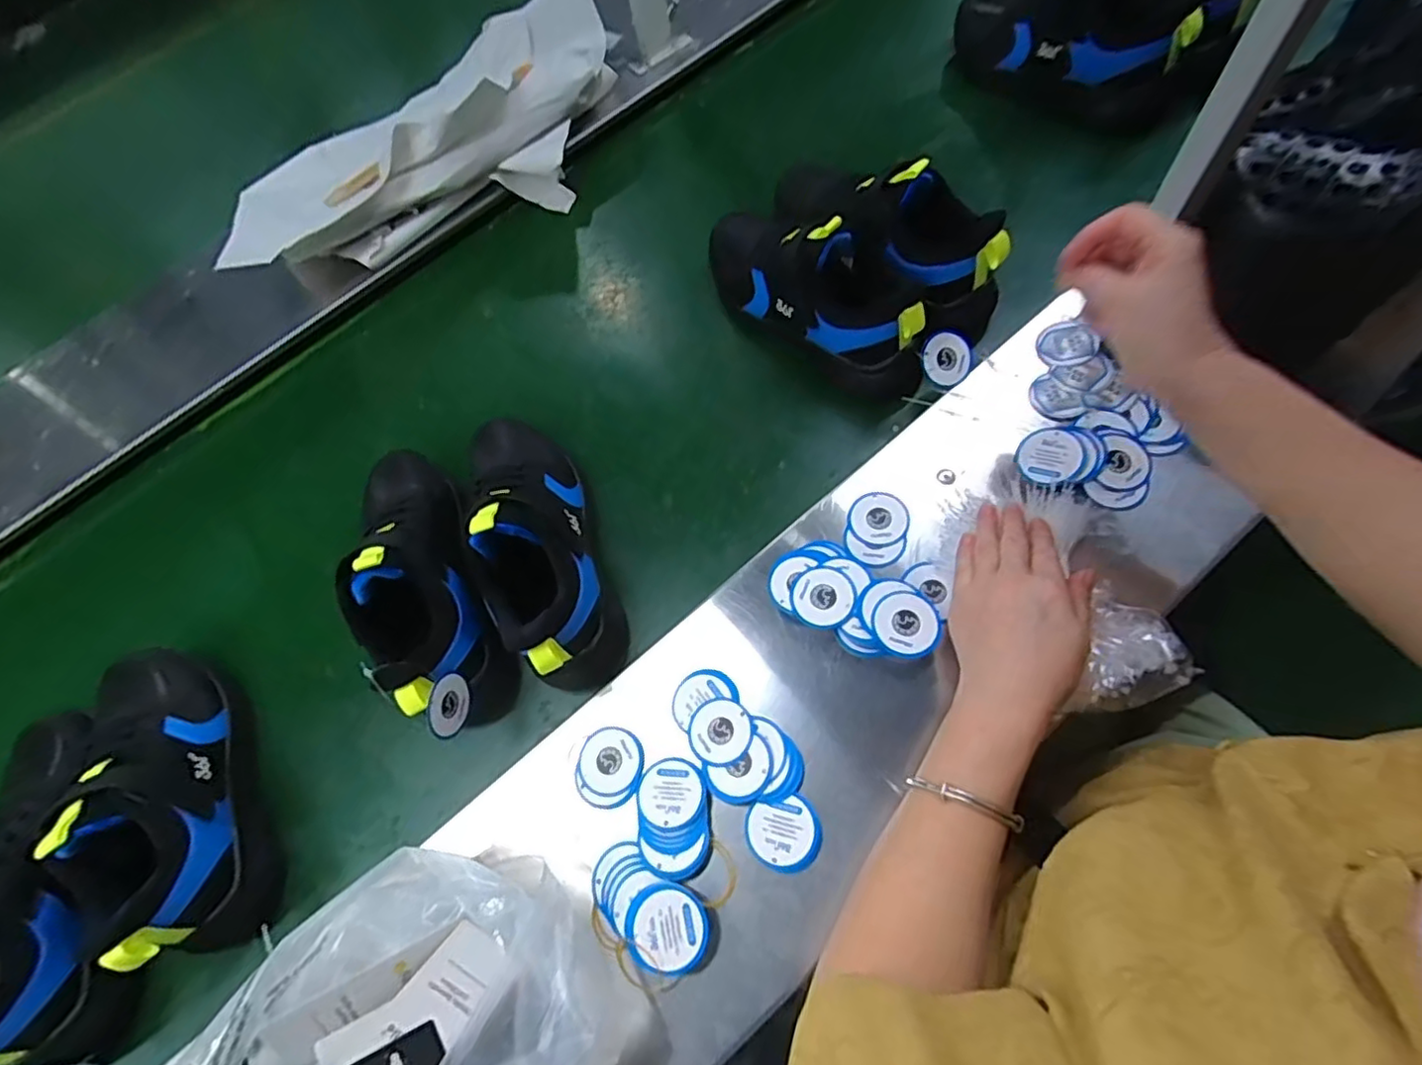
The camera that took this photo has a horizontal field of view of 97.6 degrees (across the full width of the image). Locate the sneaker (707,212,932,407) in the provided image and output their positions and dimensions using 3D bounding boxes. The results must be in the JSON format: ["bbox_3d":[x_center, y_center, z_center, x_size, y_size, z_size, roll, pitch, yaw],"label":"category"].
[{"bbox_3d":[0.092,-0.242,0.578,0.086,0.141,0.269,-41,71,-13],"label":"sneaker"}]

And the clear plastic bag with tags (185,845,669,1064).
[{"bbox_3d":[-0.172,0.318,0.382,0.223,0.117,0.203,-41,65,-8],"label":"clear plastic bag with tags"}]

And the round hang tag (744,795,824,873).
[{"bbox_3d":[0.050,0.205,0.425,0.052,0.004,0.045,-11,64,8],"label":"round hang tag"}]

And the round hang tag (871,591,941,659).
[{"bbox_3d":[0.143,0.067,0.457,0.048,0.009,0.047,-3,67,8],"label":"round hang tag"}]

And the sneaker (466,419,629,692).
[{"bbox_3d":[-0.146,-0.003,0.515,0.081,0.138,0.259,-25,64,-1],"label":"sneaker"}]

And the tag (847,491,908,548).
[{"bbox_3d":[0.136,-0.011,0.508,0.047,0.005,0.047,-3,69,8],"label":"tag"}]

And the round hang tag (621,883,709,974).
[{"bbox_3d":[-0.029,0.258,0.407,0.054,0.011,0.050,19,70,10],"label":"round hang tag"}]

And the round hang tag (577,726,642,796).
[{"bbox_3d":[-0.076,0.171,0.467,0.047,0.004,0.047,-6,65,13],"label":"round hang tag"}]

